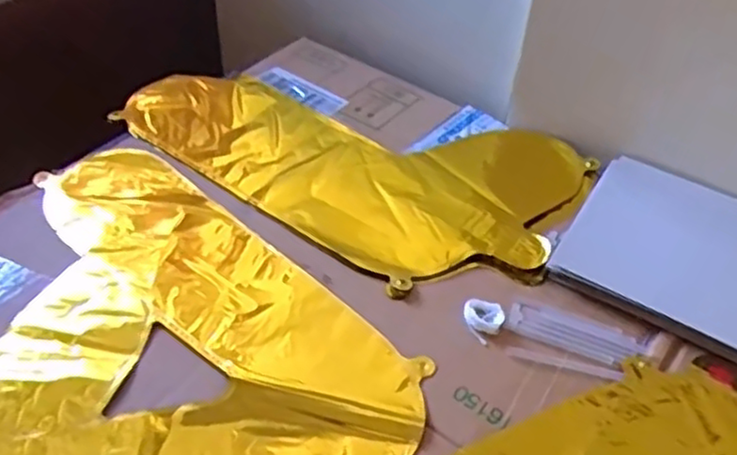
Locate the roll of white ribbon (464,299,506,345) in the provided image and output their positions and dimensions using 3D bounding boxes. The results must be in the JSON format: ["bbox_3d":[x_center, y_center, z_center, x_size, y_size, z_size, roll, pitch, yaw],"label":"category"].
[{"bbox_3d":[0.080,0.065,0.512,0.028,0.008,0.030,1,45,-1],"label":"roll of white ribbon"}]

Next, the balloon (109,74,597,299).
[{"bbox_3d":[-0.028,-0.063,0.644,0.404,0.017,0.220,22,48,18],"label":"balloon"}]

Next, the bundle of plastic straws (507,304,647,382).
[{"bbox_3d":[0.145,0.081,0.507,0.092,0.005,0.047,12,45,9],"label":"bundle of plastic straws"}]

